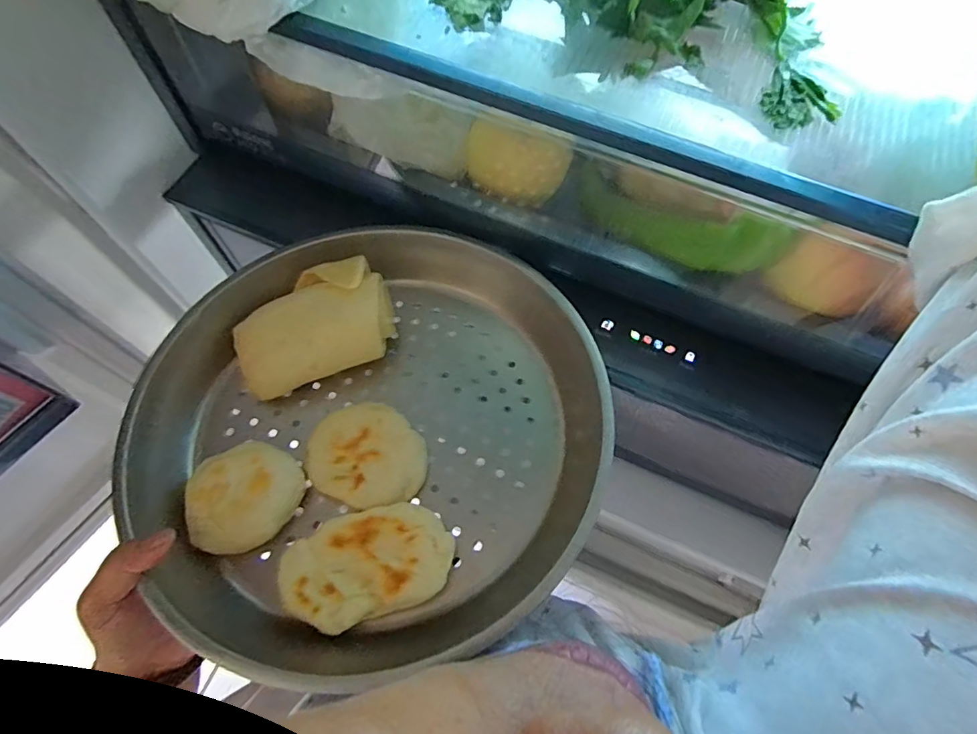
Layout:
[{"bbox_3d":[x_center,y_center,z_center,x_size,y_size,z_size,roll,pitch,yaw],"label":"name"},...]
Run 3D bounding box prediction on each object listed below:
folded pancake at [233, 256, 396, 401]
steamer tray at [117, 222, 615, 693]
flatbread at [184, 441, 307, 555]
[{"bbox_3d":[-0.138,-0.030,0.392,0.121,0.054,0.086,-14,67,-6],"label":"folded pancake"},{"bbox_3d":[-0.079,0.033,0.361,0.323,0.062,0.317,-9,67,-3],"label":"steamer tray"},{"bbox_3d":[-0.167,0.087,0.333,0.065,0.019,0.075,36,71,15],"label":"flatbread"}]

